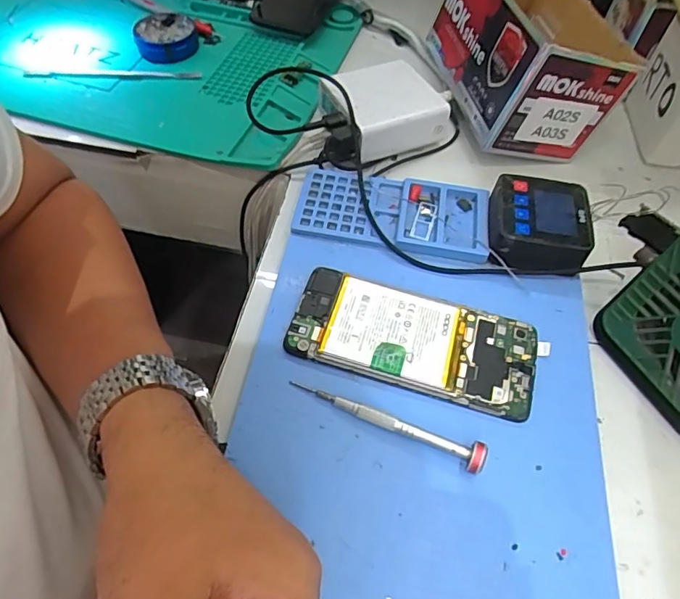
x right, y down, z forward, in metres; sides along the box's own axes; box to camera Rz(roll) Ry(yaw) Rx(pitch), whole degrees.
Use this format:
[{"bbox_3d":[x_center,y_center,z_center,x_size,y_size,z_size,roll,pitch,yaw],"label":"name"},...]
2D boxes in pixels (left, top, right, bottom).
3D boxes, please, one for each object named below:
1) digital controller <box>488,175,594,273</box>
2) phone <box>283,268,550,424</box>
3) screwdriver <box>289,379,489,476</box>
[{"bbox_3d":[0.148,-0.058,0.386,0.070,0.029,0.073,9,57,2],"label":"digital controller"},{"bbox_3d":[0.049,0.026,0.337,0.160,0.011,0.070,16,58,6],"label":"phone"},{"bbox_3d":[0.027,0.072,0.303,0.120,0.015,0.013,22,58,10],"label":"screwdriver"}]

